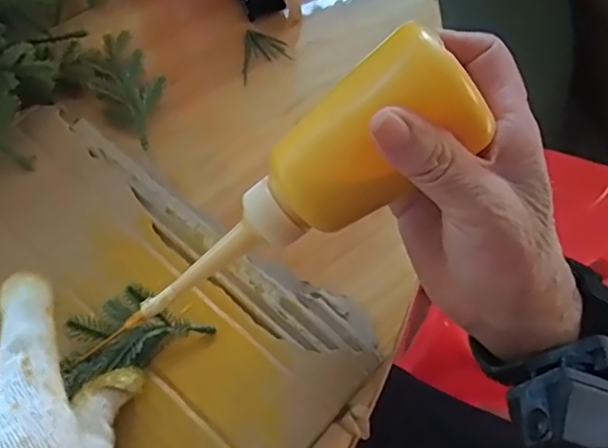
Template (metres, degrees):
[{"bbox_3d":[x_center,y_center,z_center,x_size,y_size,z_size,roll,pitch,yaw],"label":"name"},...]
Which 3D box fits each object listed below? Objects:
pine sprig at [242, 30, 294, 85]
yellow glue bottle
[{"bbox_3d":[-0.025,-0.112,0.410,0.032,0.006,0.043,1,64,-1],"label":"pine sprig"},{"bbox_3d":[-0.004,-0.010,0.250,0.160,0.032,0.045,-40,66,21],"label":"yellow glue bottle"}]

